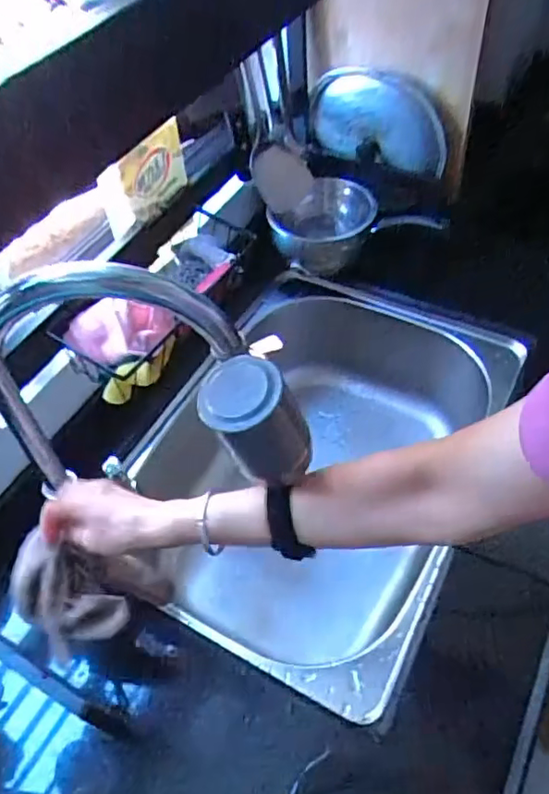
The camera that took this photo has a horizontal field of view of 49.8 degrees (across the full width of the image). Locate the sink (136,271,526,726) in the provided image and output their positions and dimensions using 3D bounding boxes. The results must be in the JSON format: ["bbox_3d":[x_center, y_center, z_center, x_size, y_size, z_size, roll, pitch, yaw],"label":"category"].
[{"bbox_3d":[0.063,0.117,0.846,0.389,0.239,0.538,22,57,20],"label":"sink"}]

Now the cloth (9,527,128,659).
[{"bbox_3d":[-0.191,0.182,0.545,0.118,0.050,0.077,33,62,26],"label":"cloth"}]

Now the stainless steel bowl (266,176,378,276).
[{"bbox_3d":[0.073,-0.257,0.900,0.139,0.089,0.132,-2,53,3],"label":"stainless steel bowl"}]

